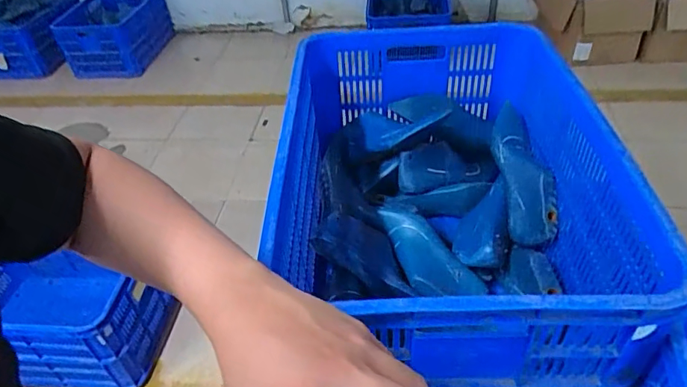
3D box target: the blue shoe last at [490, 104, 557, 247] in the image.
[{"bbox_3d":[0.296,-0.039,0.844,0.073,0.073,0.264,-4,59,3],"label":"blue shoe last"}]

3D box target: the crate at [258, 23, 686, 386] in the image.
[{"bbox_3d":[0.146,-0.003,0.760,0.424,0.293,0.606,-3,42,4],"label":"crate"}]

